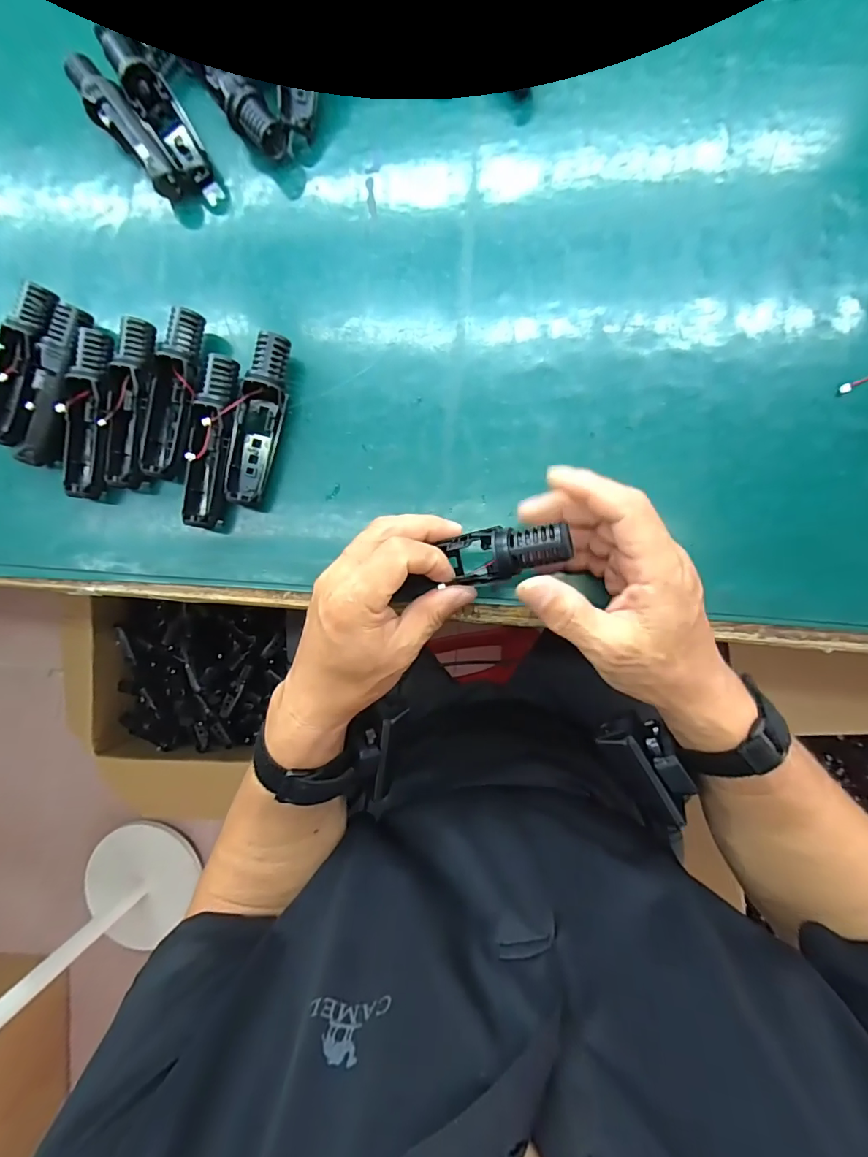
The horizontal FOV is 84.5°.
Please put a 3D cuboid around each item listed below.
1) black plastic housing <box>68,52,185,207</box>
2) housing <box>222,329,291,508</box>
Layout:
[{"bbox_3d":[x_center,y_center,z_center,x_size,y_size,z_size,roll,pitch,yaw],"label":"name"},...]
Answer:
[{"bbox_3d":[-0.239,-0.348,0.367,0.027,0.032,0.117,-37,84,4],"label":"black plastic housing"},{"bbox_3d":[-0.128,-0.114,0.348,0.028,0.031,0.119,15,90,7],"label":"housing"}]

